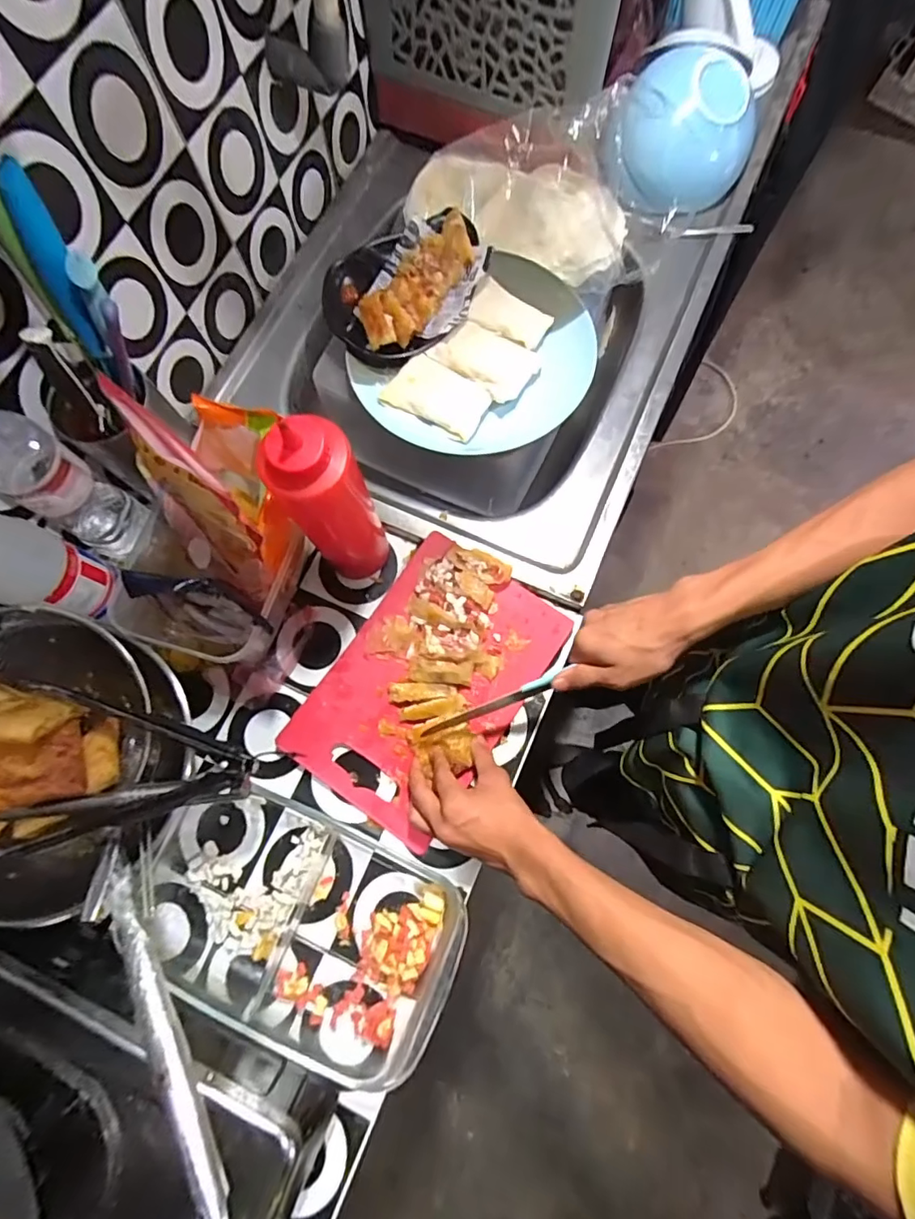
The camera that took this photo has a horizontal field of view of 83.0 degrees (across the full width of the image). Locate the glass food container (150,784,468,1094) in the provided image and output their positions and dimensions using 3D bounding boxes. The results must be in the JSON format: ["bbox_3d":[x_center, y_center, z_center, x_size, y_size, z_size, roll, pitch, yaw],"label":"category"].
[{"bbox_3d":[-0.148,0.277,0.468,0.287,0.047,0.172,24,78,7],"label":"glass food container"}]

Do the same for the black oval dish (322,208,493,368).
[{"bbox_3d":[-0.052,-0.345,0.556,0.122,0.047,0.181,44,81,11],"label":"black oval dish"}]

